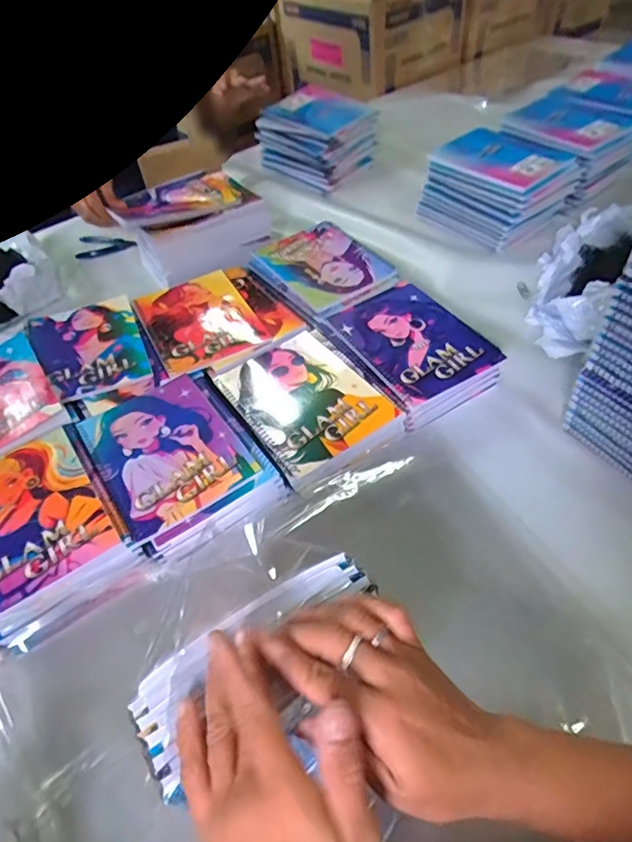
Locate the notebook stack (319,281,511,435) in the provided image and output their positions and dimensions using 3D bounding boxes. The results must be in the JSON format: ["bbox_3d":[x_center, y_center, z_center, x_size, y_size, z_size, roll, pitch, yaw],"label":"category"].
[{"bbox_3d":[0.123,-0.093,0.695,0.158,0.066,0.228,-29,54,-19],"label":"notebook stack"}]

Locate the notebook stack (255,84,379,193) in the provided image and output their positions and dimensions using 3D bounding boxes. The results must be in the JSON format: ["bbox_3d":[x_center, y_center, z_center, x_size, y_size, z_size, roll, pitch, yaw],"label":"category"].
[{"bbox_3d":[0.000,-0.607,1.103,0.214,0.119,0.189,31,60,27],"label":"notebook stack"}]

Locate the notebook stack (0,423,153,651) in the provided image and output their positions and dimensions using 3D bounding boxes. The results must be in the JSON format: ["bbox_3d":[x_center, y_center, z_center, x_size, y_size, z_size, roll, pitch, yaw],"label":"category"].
[{"bbox_3d":[-0.298,0.116,0.559,0.156,0.048,0.215,-32,55,-18],"label":"notebook stack"}]

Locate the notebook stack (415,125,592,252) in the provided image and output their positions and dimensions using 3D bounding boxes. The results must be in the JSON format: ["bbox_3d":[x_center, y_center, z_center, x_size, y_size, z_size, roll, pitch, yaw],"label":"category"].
[{"bbox_3d":[0.323,-0.410,0.916,0.193,0.120,0.210,-34,56,-22],"label":"notebook stack"}]

